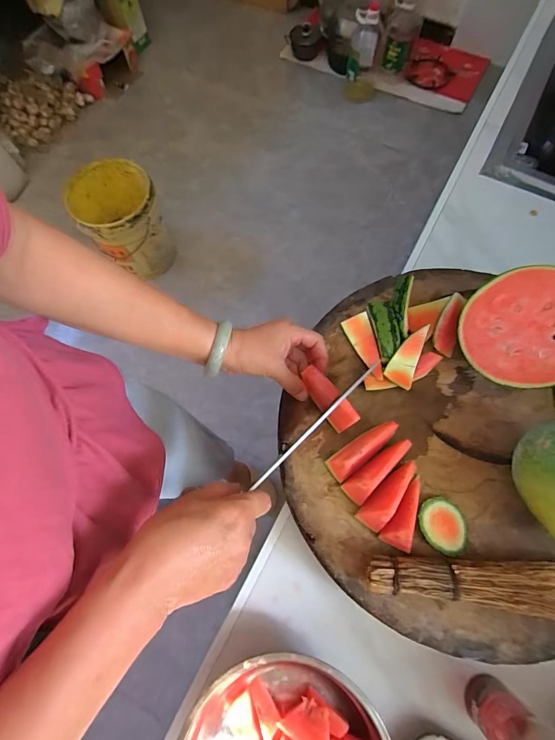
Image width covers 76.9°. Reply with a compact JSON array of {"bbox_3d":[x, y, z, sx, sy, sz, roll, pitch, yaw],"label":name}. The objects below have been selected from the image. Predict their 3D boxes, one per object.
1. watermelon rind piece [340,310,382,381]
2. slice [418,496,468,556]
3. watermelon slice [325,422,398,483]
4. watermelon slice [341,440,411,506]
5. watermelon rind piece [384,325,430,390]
[{"bbox_3d":[0.121,-0.032,0.468,0.034,0.016,0.092,-22,73,-5],"label":"watermelon rind piece"},{"bbox_3d":[0.191,0.179,0.402,0.053,0.013,0.059,-9,72,-1],"label":"slice"},{"bbox_3d":[0.101,0.092,0.419,0.092,0.046,0.027,-39,75,-10],"label":"watermelon slice"},{"bbox_3d":[0.116,0.111,0.405,0.028,0.046,0.093,41,78,13],"label":"watermelon slice"},{"bbox_3d":[0.171,-0.019,0.455,0.036,0.018,0.080,28,75,10],"label":"watermelon rind piece"}]

